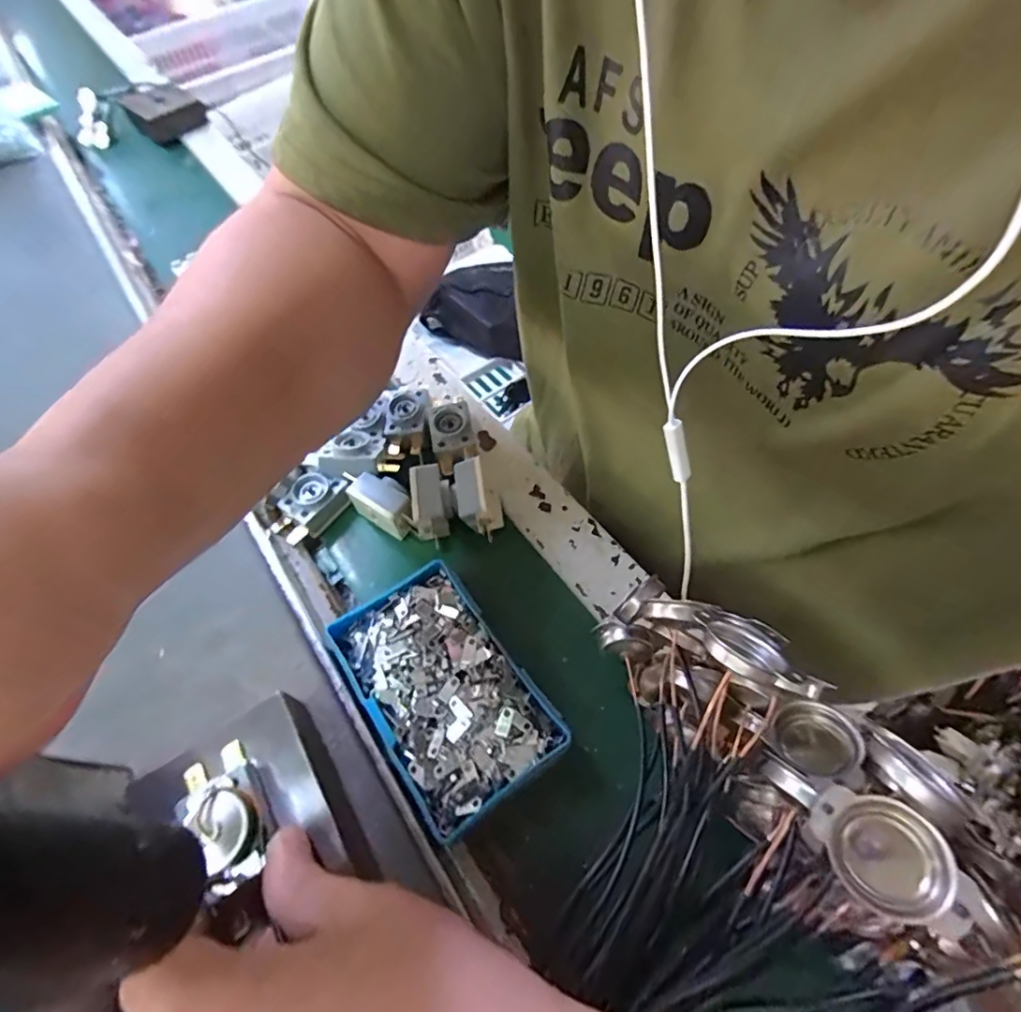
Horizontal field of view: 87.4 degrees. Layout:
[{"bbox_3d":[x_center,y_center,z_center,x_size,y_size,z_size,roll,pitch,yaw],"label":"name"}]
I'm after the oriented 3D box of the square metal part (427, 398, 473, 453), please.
[{"bbox_3d":[-0.039,-0.051,0.345,0.026,0.012,0.036,-11,58,-5],"label":"square metal part"}]

